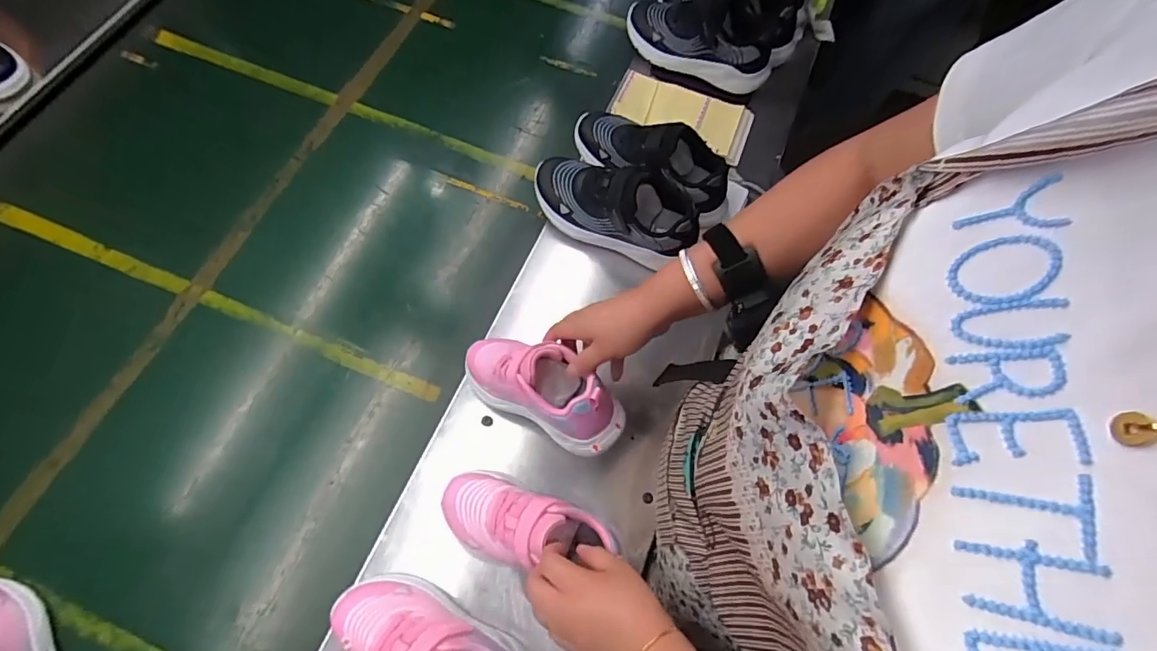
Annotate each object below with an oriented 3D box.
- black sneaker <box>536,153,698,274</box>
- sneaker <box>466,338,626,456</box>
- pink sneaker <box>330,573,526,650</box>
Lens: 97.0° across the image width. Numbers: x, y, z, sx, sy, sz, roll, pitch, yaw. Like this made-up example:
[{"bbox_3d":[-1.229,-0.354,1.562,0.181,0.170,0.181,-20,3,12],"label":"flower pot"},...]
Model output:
[{"bbox_3d":[0.049,-0.154,0.650,0.223,0.119,0.095,27,69,8],"label":"black sneaker"},{"bbox_3d":[-0.048,0.056,0.521,0.191,0.090,0.068,22,65,32],"label":"sneaker"},{"bbox_3d":[-0.134,0.291,0.463,0.192,0.093,0.072,26,69,7],"label":"pink sneaker"}]

